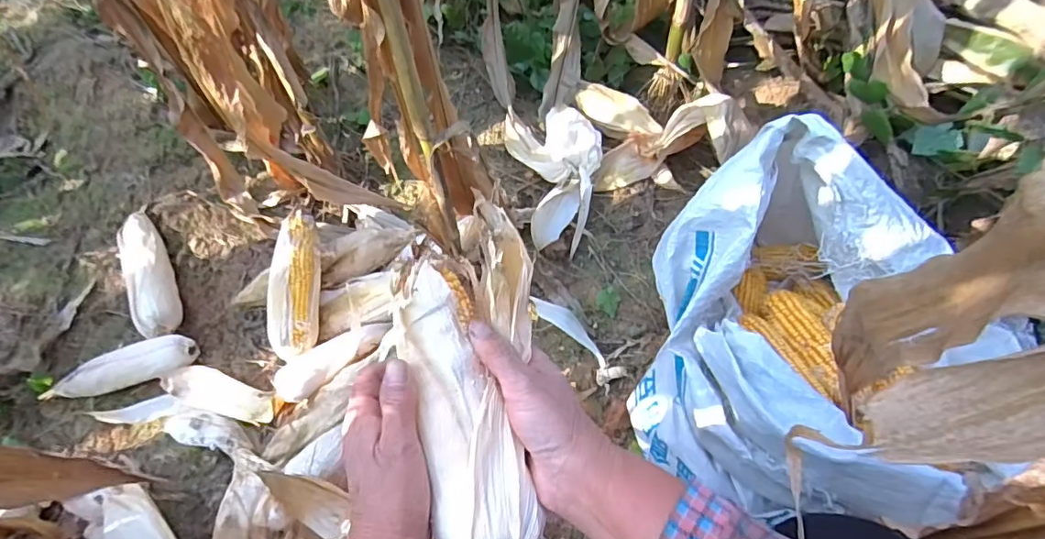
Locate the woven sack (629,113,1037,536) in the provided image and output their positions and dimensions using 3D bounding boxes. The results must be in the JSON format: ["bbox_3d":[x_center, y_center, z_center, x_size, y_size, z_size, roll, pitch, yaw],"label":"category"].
[{"bbox_3d":[0.299,0.057,0.630,0.286,0.273,0.448,17,63,11],"label":"woven sack"}]

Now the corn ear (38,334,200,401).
[{"bbox_3d":[-0.619,0.161,0.802,0.235,0.057,0.065,-17,62,-7],"label":"corn ear"}]

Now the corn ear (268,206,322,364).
[{"bbox_3d":[-0.333,0.020,0.766,0.064,0.048,0.218,-2,79,1],"label":"corn ear"}]

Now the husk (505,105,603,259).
[{"bbox_3d":[0.062,-0.181,0.904,0.150,0.069,0.315,-11,61,-4],"label":"husk"}]

